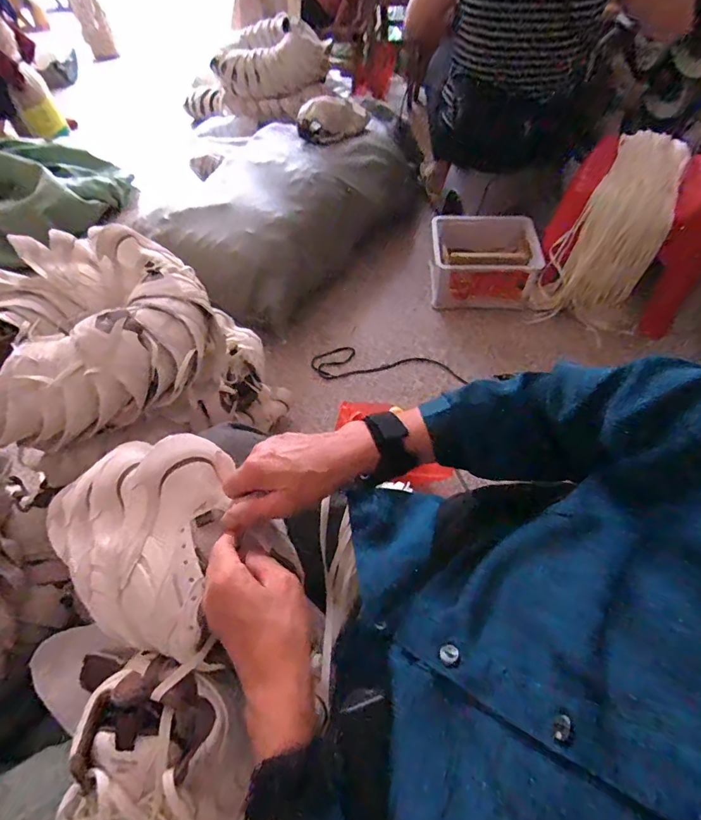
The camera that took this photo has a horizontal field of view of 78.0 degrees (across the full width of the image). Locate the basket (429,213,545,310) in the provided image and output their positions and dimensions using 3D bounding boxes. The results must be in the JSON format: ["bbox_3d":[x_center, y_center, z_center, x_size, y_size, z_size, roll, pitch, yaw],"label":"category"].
[{"bbox_3d":[0.392,-0.441,1.302,0.303,0.177,0.236,3,56,4],"label":"basket"}]

